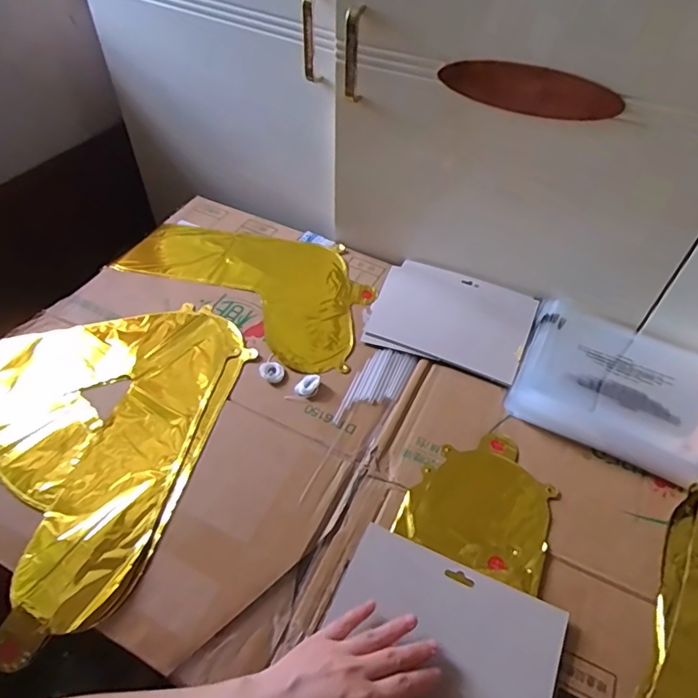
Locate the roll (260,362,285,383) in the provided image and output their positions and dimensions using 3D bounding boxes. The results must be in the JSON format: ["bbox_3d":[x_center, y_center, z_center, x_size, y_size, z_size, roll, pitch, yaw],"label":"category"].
[{"bbox_3d":[-0.094,0.028,0.634,0.031,0.006,0.028,23,53,17],"label":"roll"}]

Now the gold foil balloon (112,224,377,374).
[{"bbox_3d":[-0.132,-0.111,0.763,0.394,0.014,0.208,29,55,21],"label":"gold foil balloon"}]

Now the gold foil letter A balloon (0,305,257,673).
[{"bbox_3d":[-0.274,0.071,0.584,0.341,0.009,0.383,-33,58,-26],"label":"gold foil letter A balloon"}]

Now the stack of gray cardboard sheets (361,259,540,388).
[{"bbox_3d":[0.142,-0.046,0.713,0.207,0.008,0.176,18,51,13],"label":"stack of gray cardboard sheets"}]

